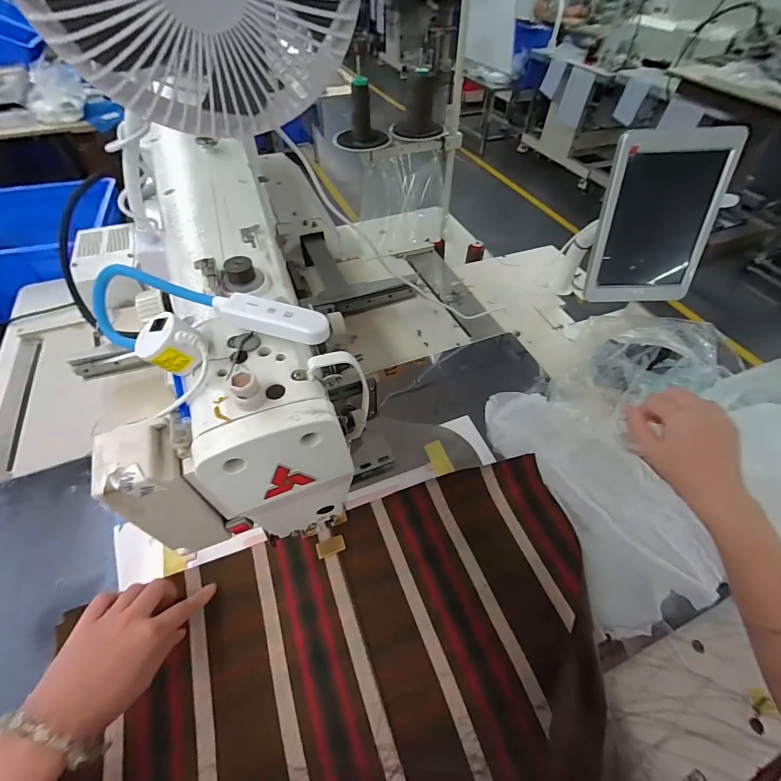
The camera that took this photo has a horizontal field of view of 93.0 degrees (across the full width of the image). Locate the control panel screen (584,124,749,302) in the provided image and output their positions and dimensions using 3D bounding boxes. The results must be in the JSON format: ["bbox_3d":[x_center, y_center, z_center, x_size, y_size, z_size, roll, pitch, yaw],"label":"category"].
[{"bbox_3d":[0.364,-0.228,0.506,0.151,0.211,0.024,-2,31,0],"label":"control panel screen"}]

